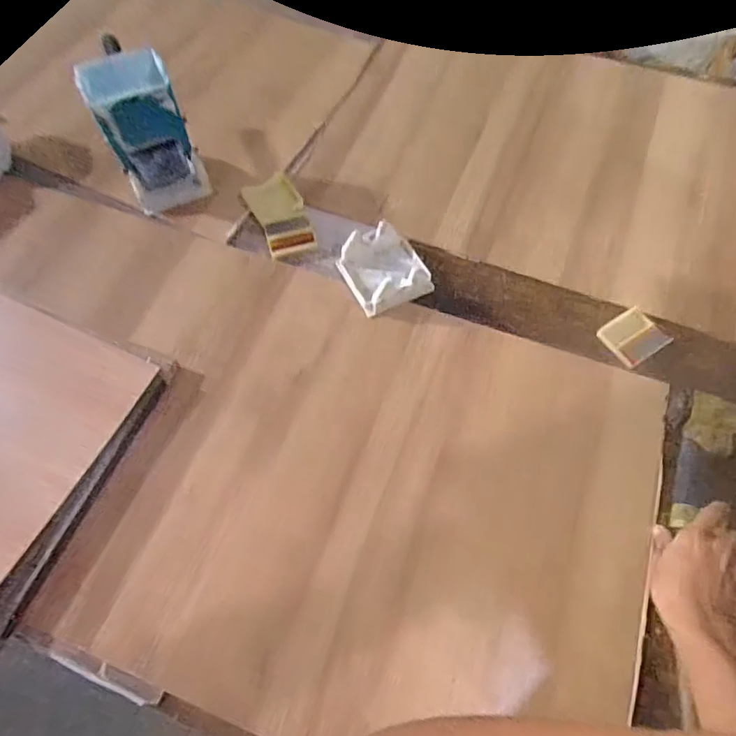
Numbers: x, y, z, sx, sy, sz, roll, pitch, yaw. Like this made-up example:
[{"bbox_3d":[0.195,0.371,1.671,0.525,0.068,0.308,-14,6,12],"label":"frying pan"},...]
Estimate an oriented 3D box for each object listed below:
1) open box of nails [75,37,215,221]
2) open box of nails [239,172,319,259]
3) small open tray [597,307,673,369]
[{"bbox_3d":[-0.315,-0.331,0.707,0.111,0.176,0.124,-31,69,-13],"label":"open box of nails"},{"bbox_3d":[-0.129,-0.227,0.752,0.078,0.012,0.138,-26,68,-12],"label":"open box of nails"},{"bbox_3d":[0.357,-0.042,0.675,0.073,0.010,0.067,-30,69,-13],"label":"small open tray"}]

